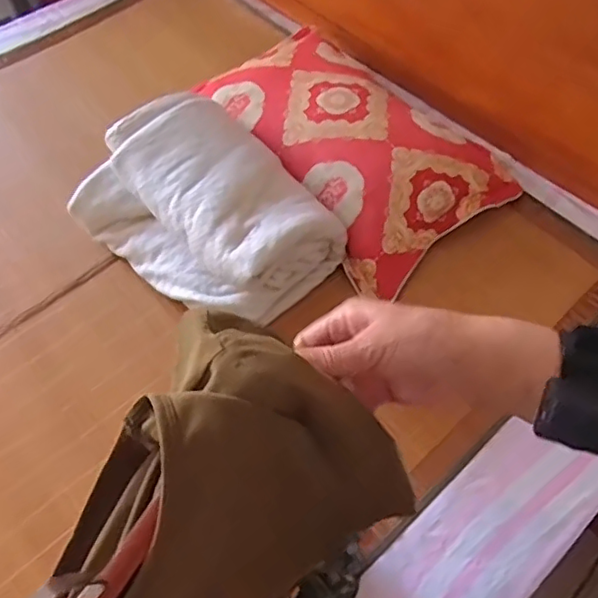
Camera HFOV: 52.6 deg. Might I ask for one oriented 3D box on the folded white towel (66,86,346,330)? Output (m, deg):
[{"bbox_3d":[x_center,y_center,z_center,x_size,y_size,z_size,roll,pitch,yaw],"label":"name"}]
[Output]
[{"bbox_3d":[-0.162,-0.170,1.112,0.423,0.181,0.312,38,62,21],"label":"folded white towel"}]

